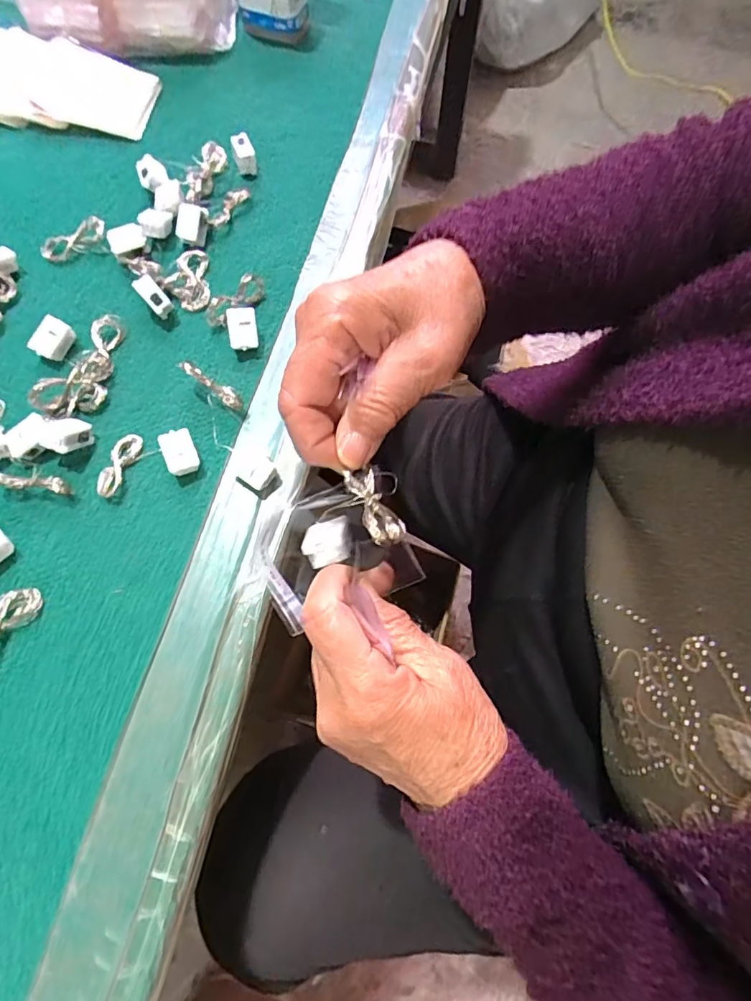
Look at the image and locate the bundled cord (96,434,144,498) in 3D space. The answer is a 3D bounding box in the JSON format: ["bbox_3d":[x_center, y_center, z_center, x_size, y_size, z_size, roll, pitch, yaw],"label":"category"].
[{"bbox_3d":[-0.171,-0.024,0.337,0.015,0.014,0.047,16,70,4],"label":"bundled cord"}]

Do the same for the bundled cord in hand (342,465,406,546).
[{"bbox_3d":[0.003,0.001,0.225,0.024,0.013,0.037,-21,72,-10],"label":"bundled cord in hand"}]

